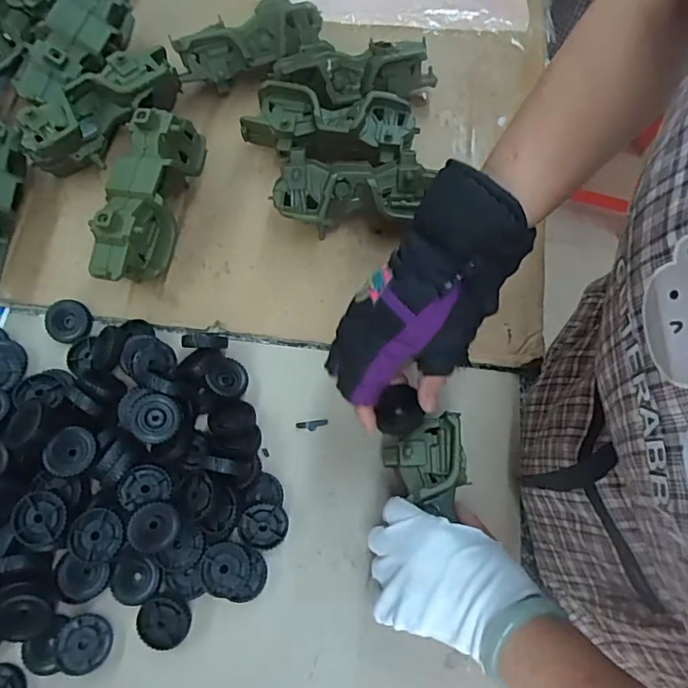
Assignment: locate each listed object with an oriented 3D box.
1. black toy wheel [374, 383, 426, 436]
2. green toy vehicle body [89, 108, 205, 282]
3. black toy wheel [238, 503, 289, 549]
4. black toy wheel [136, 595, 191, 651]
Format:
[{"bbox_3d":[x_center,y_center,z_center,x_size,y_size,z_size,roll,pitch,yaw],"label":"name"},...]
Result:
[{"bbox_3d":[0.047,0.055,0.444,0.034,0.013,0.040,-8,86,-1],"label":"black toy wheel"},{"bbox_3d":[-0.207,-0.150,0.550,0.080,0.086,0.188,13,70,3],"label":"green toy vehicle body"},{"bbox_3d":[-0.073,0.164,0.476,0.043,0.011,0.039,-6,89,1],"label":"black toy wheel"},{"bbox_3d":[-0.153,0.235,0.447,0.045,0.010,0.041,0,70,-1],"label":"black toy wheel"}]

